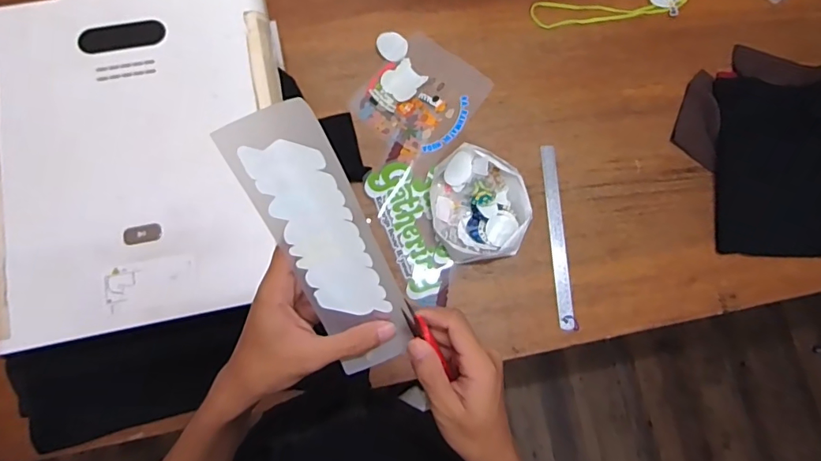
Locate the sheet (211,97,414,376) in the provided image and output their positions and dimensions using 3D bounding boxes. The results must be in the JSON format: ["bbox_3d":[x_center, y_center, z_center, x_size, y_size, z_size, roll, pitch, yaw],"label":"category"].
[{"bbox_3d":[-0.055,0.012,0.329,0.062,0.008,0.193,-23,112,3],"label":"sheet"}]

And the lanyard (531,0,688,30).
[{"bbox_3d":[0.420,-0.458,0.974,0.359,0.019,0.088,-14,77,-5],"label":"lanyard"}]

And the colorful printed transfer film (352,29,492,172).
[{"bbox_3d":[0.019,-0.242,0.900,0.195,0.008,0.239,39,78,4],"label":"colorful printed transfer film"}]

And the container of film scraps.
[{"bbox_3d":[0.118,-0.046,0.843,0.166,0.044,0.199,-11,77,-4],"label":"container of film scraps"}]

